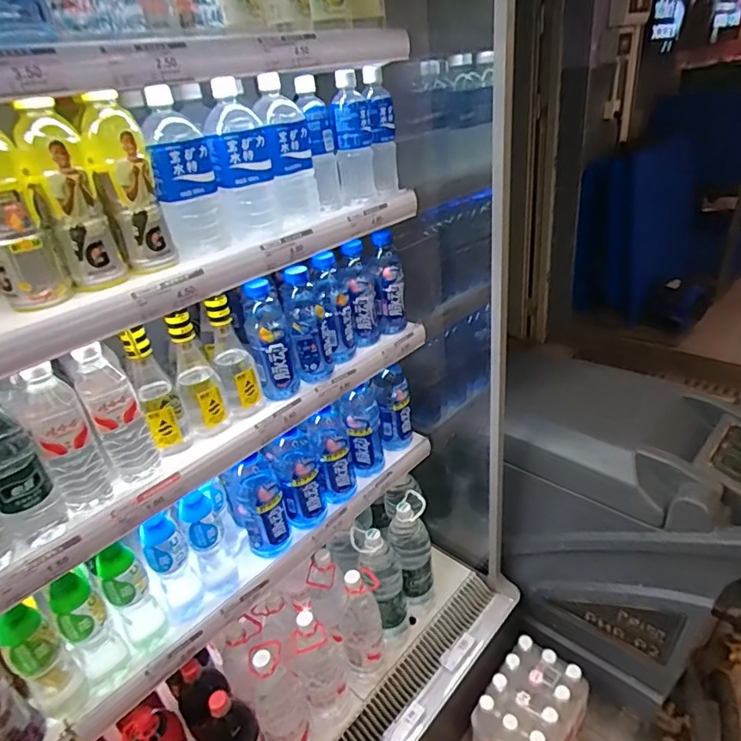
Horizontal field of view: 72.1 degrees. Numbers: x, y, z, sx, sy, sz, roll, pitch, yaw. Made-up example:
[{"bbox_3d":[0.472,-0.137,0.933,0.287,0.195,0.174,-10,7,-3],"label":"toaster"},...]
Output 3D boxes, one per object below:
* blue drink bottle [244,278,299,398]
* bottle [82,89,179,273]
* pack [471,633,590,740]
[{"bbox_3d":[-0.172,-0.049,0.871,0.074,0.209,0.065,-11,29,-6],"label":"blue drink bottle"},{"bbox_3d":[-0.305,-0.232,0.643,0.064,0.206,0.064,-17,30,-17],"label":"bottle"},{"bbox_3d":[0.379,0.818,1.197,0.186,0.191,0.249,20,39,40],"label":"pack"}]

